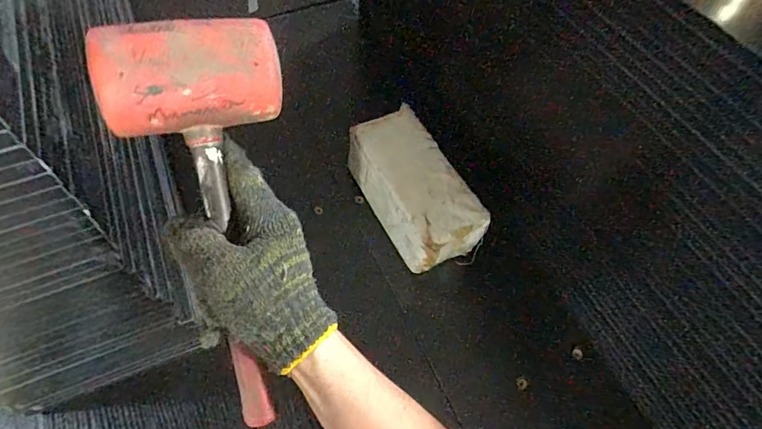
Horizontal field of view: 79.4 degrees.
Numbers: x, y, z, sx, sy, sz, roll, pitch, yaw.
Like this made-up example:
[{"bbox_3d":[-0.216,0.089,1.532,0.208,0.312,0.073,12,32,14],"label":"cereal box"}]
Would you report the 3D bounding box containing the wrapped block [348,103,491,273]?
[{"bbox_3d":[0.041,-0.034,0.632,0.112,0.086,0.223,-22,62,-15],"label":"wrapped block"}]

